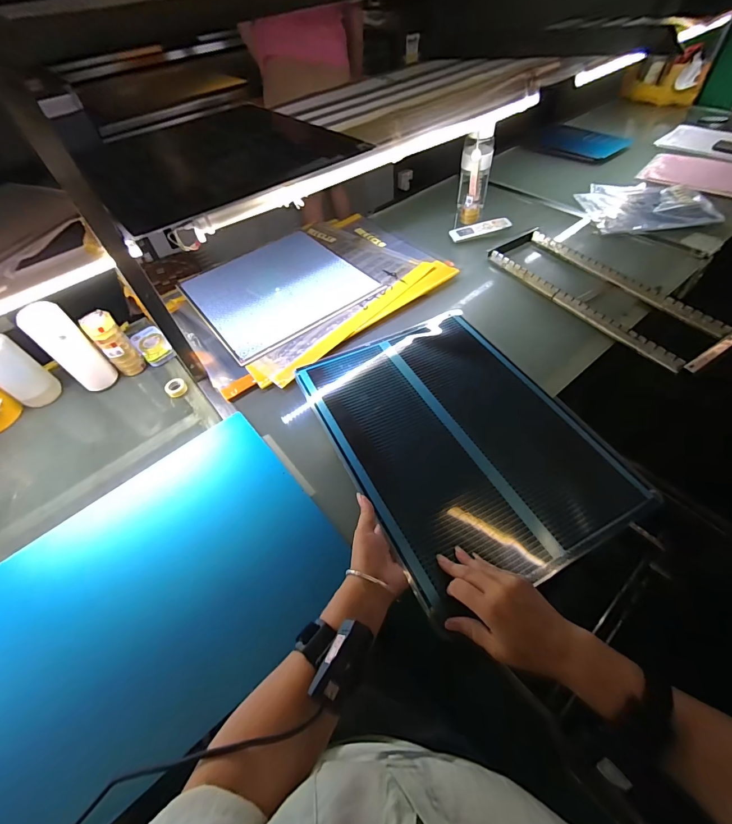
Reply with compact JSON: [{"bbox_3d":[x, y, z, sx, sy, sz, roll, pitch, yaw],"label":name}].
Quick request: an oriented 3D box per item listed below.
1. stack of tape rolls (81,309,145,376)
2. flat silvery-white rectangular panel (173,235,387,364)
[{"bbox_3d":[-0.504,-0.134,0.729,0.043,0.133,0.054,36,64,26],"label":"stack of tape rolls"},{"bbox_3d":[-0.229,-0.329,0.922,0.394,0.009,0.415,-33,58,-19],"label":"flat silvery-white rectangular panel"}]

